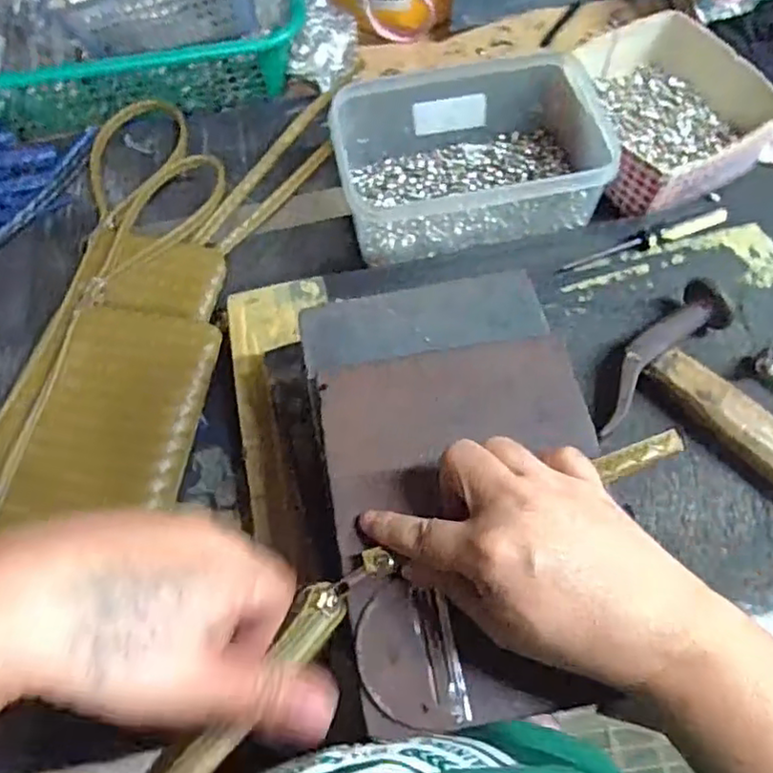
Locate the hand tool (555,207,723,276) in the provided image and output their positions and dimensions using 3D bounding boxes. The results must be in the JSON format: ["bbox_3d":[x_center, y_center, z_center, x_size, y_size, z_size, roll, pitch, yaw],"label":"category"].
[{"bbox_3d":[0.187,-0.106,0.471,0.126,0.019,0.015,-17,66,-7],"label":"hand tool"}]

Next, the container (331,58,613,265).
[{"bbox_3d":[0.060,-0.188,0.501,0.187,0.073,0.154,-7,65,-2],"label":"container"}]

